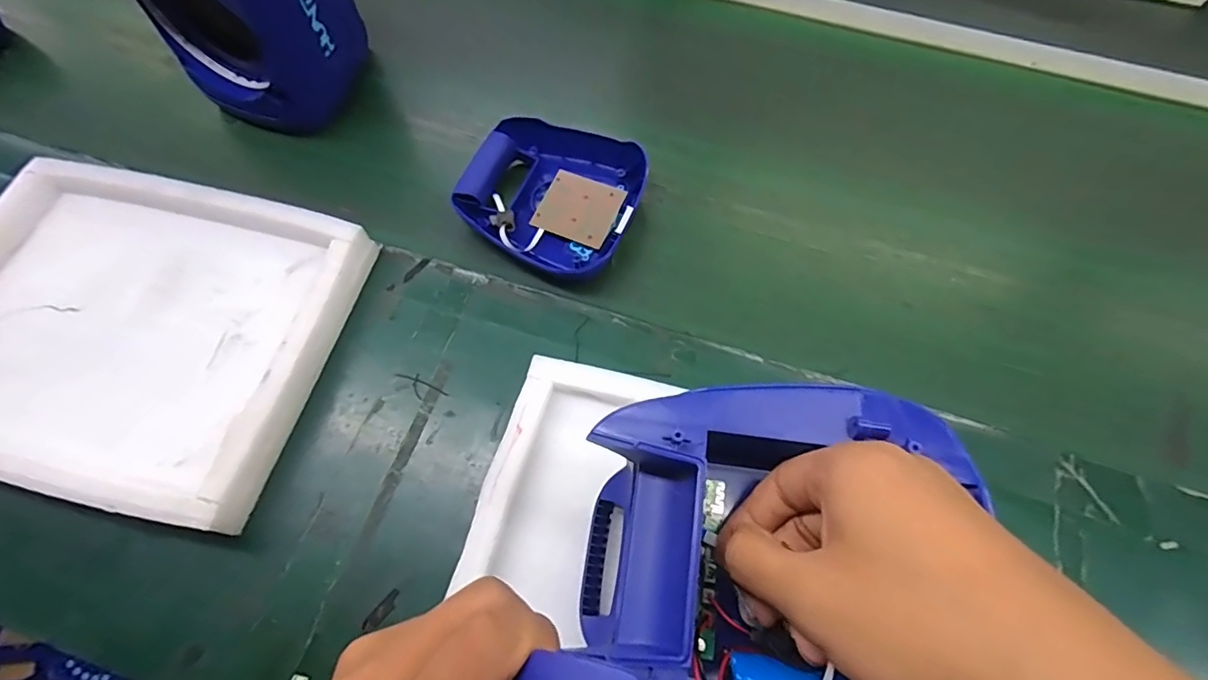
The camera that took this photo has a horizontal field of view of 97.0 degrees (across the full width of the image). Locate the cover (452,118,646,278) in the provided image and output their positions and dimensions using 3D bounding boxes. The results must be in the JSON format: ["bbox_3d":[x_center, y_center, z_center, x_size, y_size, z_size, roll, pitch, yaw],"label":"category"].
[{"bbox_3d":[-0.052,-0.159,0.563,0.173,0.036,0.177,21,67,8],"label":"cover"}]

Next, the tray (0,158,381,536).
[{"bbox_3d":[-0.431,-0.020,0.477,0.351,0.047,0.288,14,64,2],"label":"tray"}]

